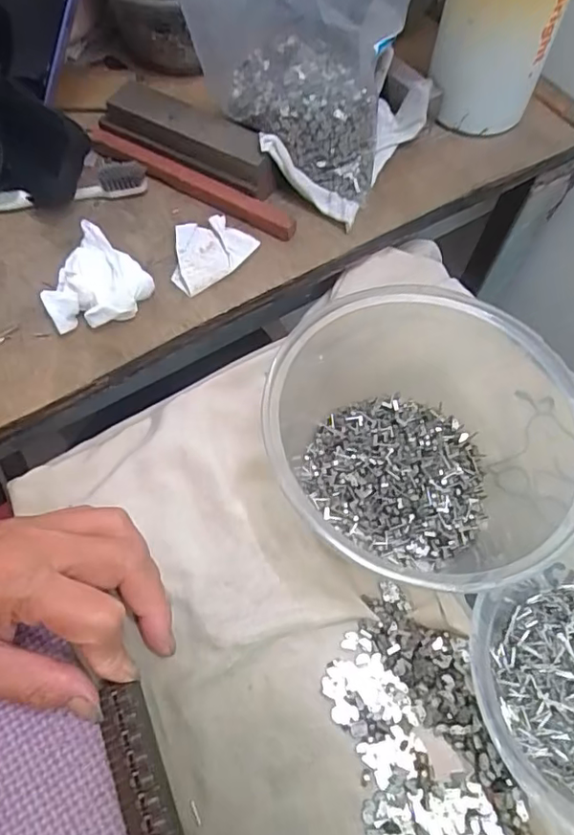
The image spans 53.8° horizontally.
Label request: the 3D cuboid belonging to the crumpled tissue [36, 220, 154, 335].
[{"bbox_3d":[-0.102,-0.068,0.303,0.044,0.026,0.051,30,66,12],"label":"crumpled tissue"}]

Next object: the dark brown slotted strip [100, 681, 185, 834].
[{"bbox_3d":[-0.055,0.157,0.225,0.023,0.012,0.093,-22,65,-11],"label":"dark brown slotted strip"}]

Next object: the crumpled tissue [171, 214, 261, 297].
[{"bbox_3d":[-0.049,-0.098,0.328,0.040,0.007,0.051,36,68,15],"label":"crumpled tissue"}]

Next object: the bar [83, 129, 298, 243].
[{"bbox_3d":[-0.062,-0.146,0.347,0.149,0.010,0.014,27,66,11],"label":"bar"}]

